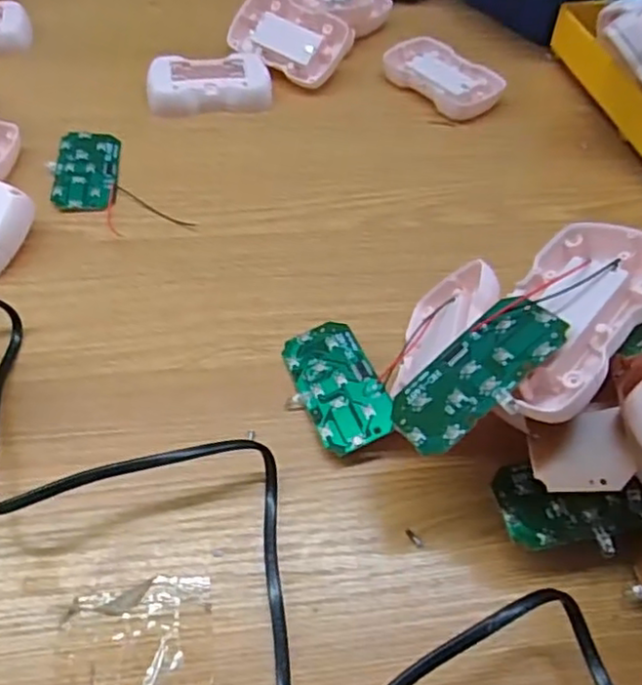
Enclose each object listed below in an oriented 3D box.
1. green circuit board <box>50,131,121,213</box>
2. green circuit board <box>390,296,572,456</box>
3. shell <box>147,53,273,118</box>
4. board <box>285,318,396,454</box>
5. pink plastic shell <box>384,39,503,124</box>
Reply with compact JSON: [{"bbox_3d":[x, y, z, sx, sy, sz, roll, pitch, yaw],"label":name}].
[{"bbox_3d":[-0.148,-0.111,0.415,0.037,0.004,0.076,-2,53,-8],"label":"green circuit board"},{"bbox_3d":[0.061,0.012,0.260,0.073,0.004,0.036,-43,41,1],"label":"green circuit board"},{"bbox_3d":[-0.080,-0.186,0.473,0.085,0.018,0.050,-5,53,-10],"label":"shell"},{"bbox_3d":[0.008,0.020,0.320,0.036,0.004,0.073,-26,52,-3],"label":"board"},{"bbox_3d":[0.090,-0.200,0.495,0.088,0.017,0.055,40,59,23],"label":"pink plastic shell"}]

